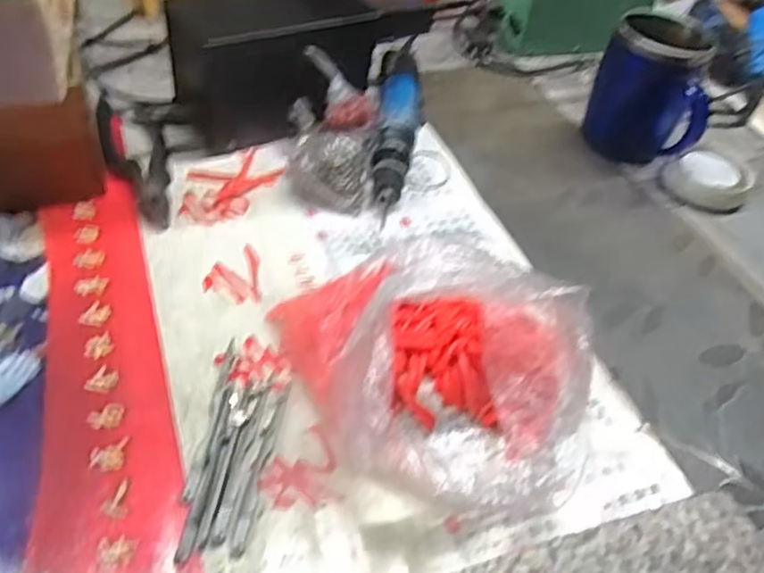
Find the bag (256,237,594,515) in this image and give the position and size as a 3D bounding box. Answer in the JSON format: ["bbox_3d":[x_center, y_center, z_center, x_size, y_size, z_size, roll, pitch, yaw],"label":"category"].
[{"bbox_3d":[0.034,0.041,0.380,0.190,0.093,0.166,2,44,-6],"label":"bag"}]

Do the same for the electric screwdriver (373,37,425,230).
[{"bbox_3d":[0.016,-0.154,0.609,0.043,0.042,0.258,5,44,-3],"label":"electric screwdriver"}]

